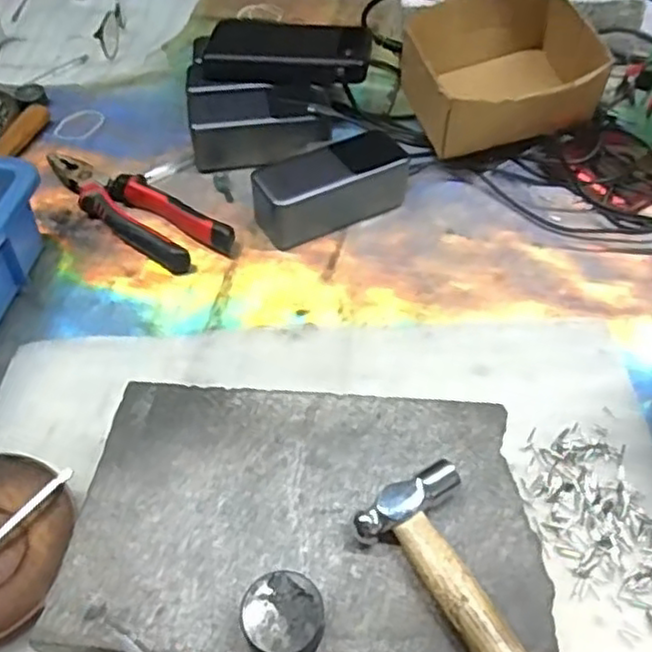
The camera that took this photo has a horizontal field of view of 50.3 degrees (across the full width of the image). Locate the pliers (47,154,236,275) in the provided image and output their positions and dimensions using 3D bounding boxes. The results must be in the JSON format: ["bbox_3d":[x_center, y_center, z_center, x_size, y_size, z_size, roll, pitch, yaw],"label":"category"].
[{"bbox_3d":[-0.172,-0.107,0.605,0.206,0.022,0.058,33,58,25],"label":"pliers"}]

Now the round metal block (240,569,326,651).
[{"bbox_3d":[-0.019,0.138,0.326,0.040,0.022,0.036,35,59,26],"label":"round metal block"}]

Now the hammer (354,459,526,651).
[{"bbox_3d":[0.072,0.140,0.324,0.055,0.020,0.149,-22,53,-16],"label":"hammer"}]

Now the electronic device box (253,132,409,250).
[{"bbox_3d":[0.004,-0.117,0.589,0.130,0.051,0.056,-25,54,-18],"label":"electronic device box"}]

